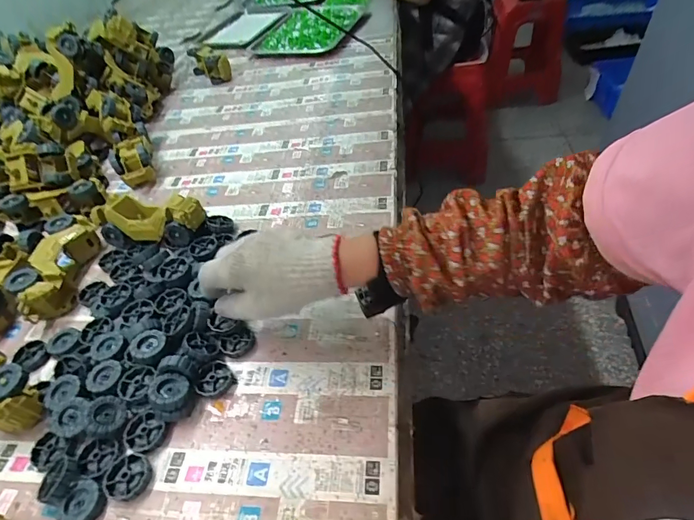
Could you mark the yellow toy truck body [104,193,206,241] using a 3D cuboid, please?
[{"bbox_3d":[-0.284,-0.061,0.592,0.150,0.068,0.051,0,48,10],"label":"yellow toy truck body"}]

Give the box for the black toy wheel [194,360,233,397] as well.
[{"bbox_3d":[-0.144,0.130,0.437,0.038,0.012,0.038,-5,47,5],"label":"black toy wheel"}]

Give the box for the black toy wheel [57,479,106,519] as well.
[{"bbox_3d":[-0.241,0.223,0.365,0.037,0.010,0.037,-5,47,5],"label":"black toy wheel"}]

